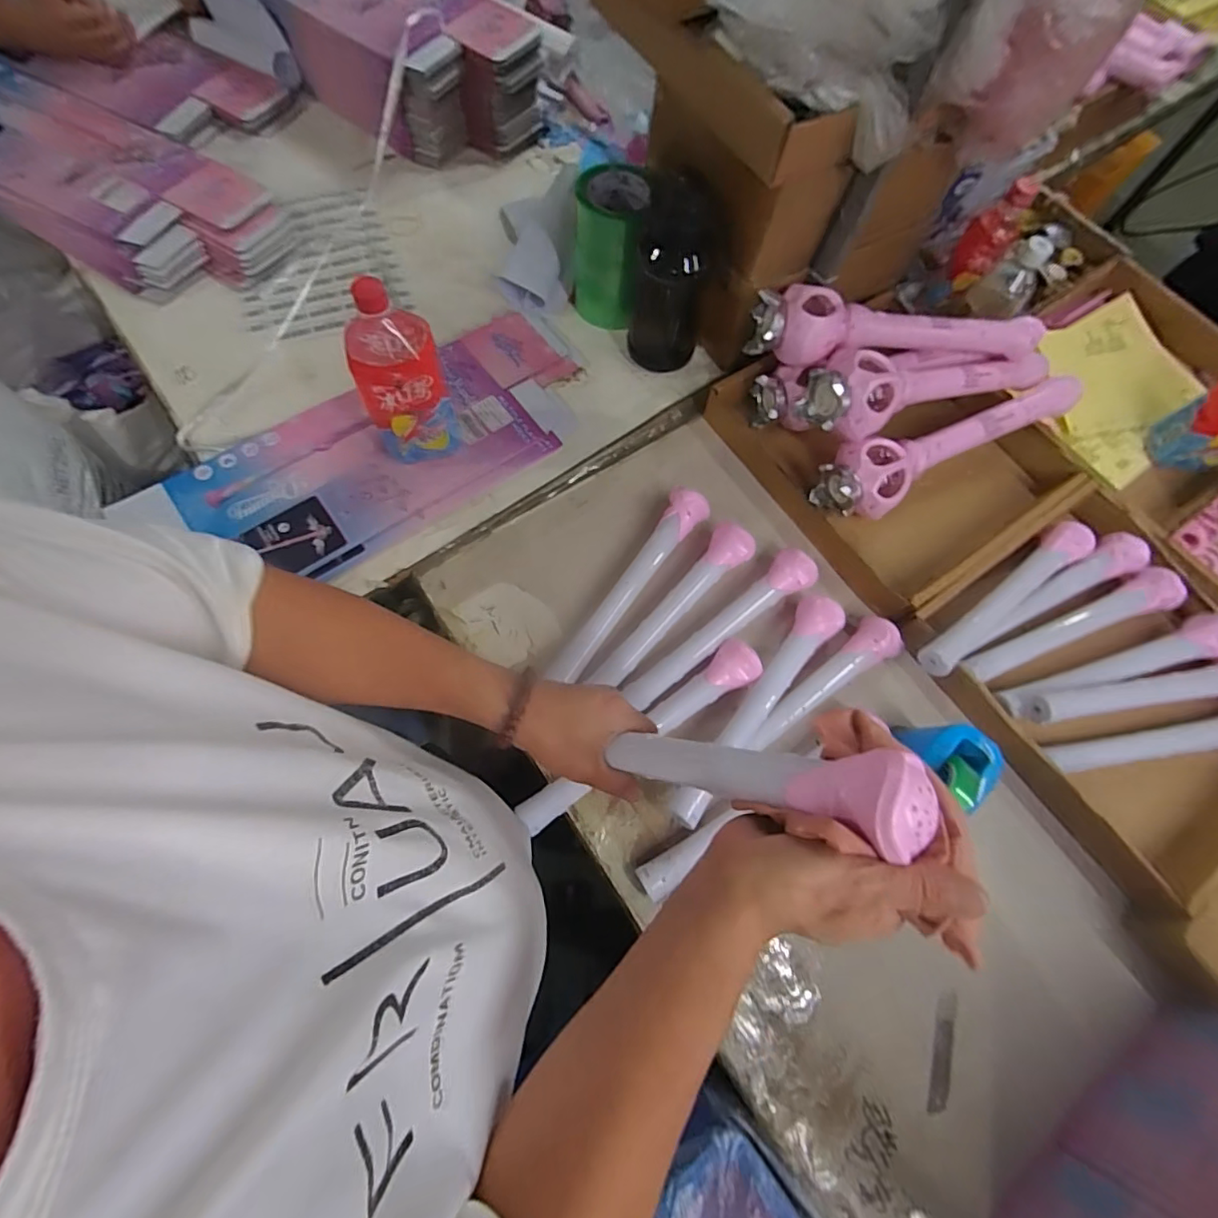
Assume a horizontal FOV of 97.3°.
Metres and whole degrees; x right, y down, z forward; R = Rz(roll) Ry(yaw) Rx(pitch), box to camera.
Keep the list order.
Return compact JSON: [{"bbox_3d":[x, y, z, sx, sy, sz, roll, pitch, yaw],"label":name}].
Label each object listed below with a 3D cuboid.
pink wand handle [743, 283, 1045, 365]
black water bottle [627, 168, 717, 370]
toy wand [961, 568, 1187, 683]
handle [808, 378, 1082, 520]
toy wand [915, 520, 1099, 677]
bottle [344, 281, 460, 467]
[{"bbox_3d":[0.364,-0.339,0.662,0.369,0.067,0.078,3,70,-2],"label":"pink wand handle"},{"bbox_3d":[0.077,-0.410,0.675,0.092,0.226,0.068,8,70,0],"label":"black water bottle"},{"bbox_3d":[0.552,0.027,0.648,0.325,0.040,0.047,-21,72,-10],"label":"toy wand"},{"bbox_3d":[0.438,-0.214,0.704,0.365,0.081,0.092,-25,73,-11],"label":"handle"},{"bbox_3d":[0.492,-0.026,0.636,0.327,0.057,0.060,-33,75,-14],"label":"toy wand"},{"bbox_3d":[-0.226,-0.248,0.582,0.090,0.216,0.079,-16,72,-9],"label":"bottle"}]

